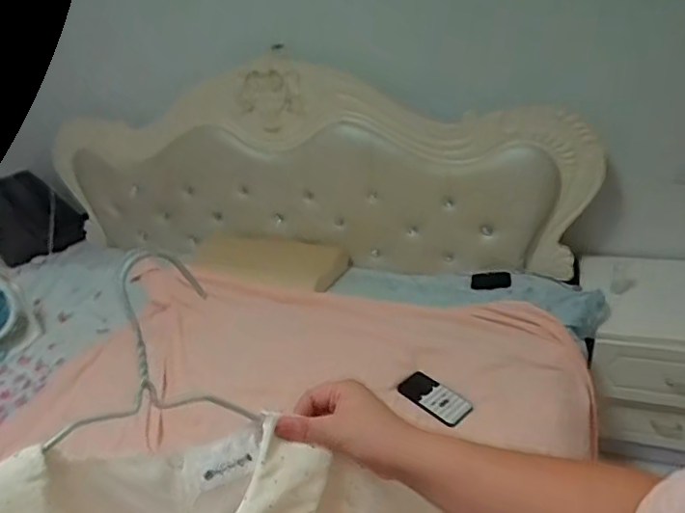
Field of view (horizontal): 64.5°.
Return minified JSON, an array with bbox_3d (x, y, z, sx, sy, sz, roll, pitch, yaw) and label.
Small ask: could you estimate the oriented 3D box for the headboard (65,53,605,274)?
[{"bbox_3d":[-0.152,-0.259,1.613,1.657,0.540,0.120,2,30,18],"label":"headboard"}]

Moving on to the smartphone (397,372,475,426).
[{"bbox_3d":[0.199,0.304,1.170,0.153,0.014,0.081,29,53,35],"label":"smartphone"}]

